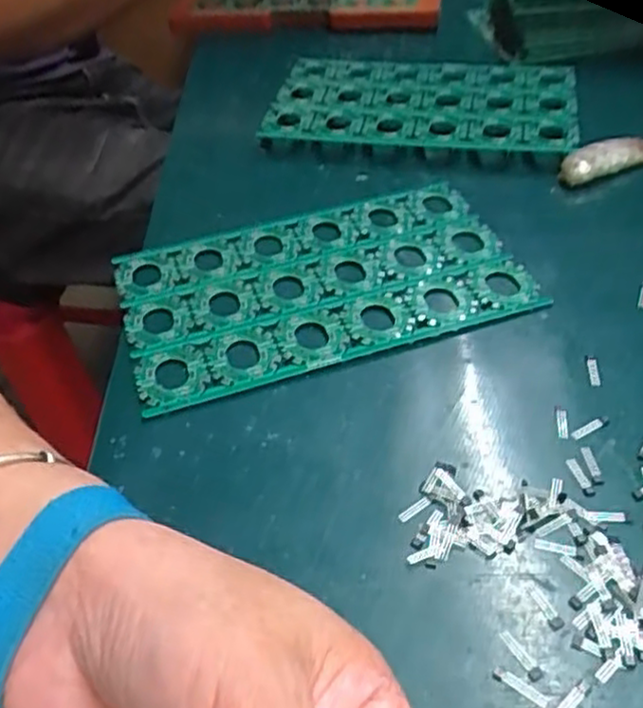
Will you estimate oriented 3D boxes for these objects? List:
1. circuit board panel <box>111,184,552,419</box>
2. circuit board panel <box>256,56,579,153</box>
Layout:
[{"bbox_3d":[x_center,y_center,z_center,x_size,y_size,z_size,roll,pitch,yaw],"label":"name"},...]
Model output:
[{"bbox_3d":[0.000,-0.040,0.382,0.207,0.009,0.125,-15,44,-12],"label":"circuit board panel"},{"bbox_3d":[0.072,-0.185,0.521,0.214,0.012,0.151,8,41,13],"label":"circuit board panel"}]

